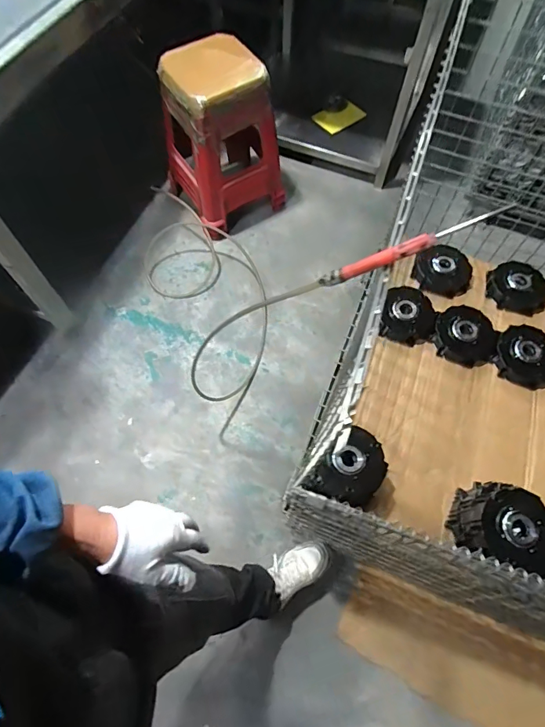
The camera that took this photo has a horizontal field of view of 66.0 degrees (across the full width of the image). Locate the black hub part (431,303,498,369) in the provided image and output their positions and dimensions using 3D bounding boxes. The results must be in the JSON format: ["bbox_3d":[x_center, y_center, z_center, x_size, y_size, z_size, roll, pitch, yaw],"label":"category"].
[{"bbox_3d":[0.578,-0.086,1.260,0.180,0.056,0.173,23,67,10],"label":"black hub part"}]

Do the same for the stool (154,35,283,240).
[{"bbox_3d":[-0.180,-0.785,1.491,0.346,0.497,0.346,-28,68,-13],"label":"stool"}]

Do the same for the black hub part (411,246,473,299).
[{"bbox_3d":[0.553,-0.305,1.361,0.181,0.039,0.179,-1,66,2],"label":"black hub part"}]

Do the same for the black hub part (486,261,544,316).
[{"bbox_3d":[0.785,-0.244,1.342,0.182,0.036,0.182,0,65,0],"label":"black hub part"}]

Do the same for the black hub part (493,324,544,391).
[{"bbox_3d":[0.755,-0.027,1.229,0.185,0.043,0.185,0,65,0],"label":"black hub part"}]

